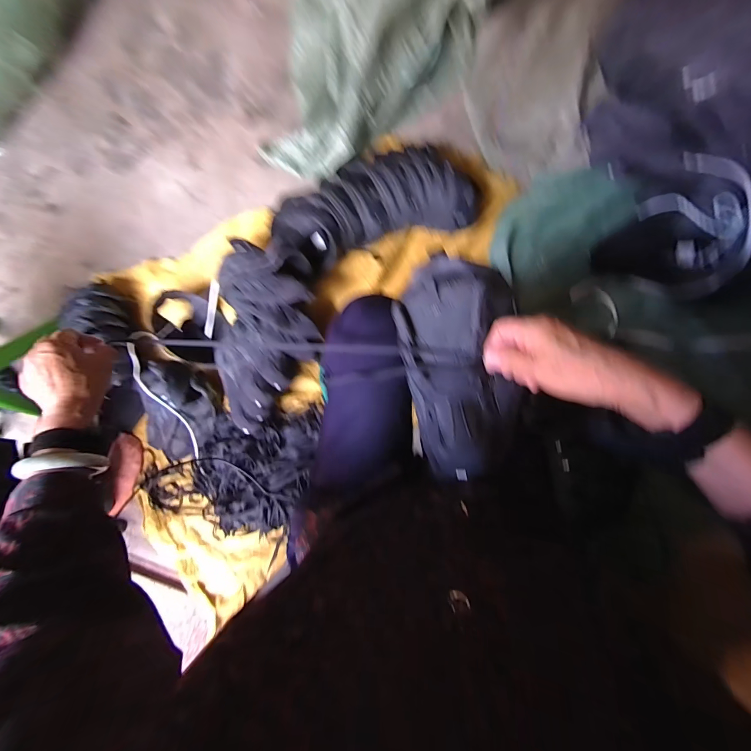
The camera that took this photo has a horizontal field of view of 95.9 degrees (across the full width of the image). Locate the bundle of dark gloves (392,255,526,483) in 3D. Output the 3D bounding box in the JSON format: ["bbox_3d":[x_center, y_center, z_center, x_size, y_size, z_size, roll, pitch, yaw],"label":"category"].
[{"bbox_3d":[0.094,-0.012,0.371,0.121,0.055,0.236,-9,93,7],"label":"bundle of dark gloves"}]

